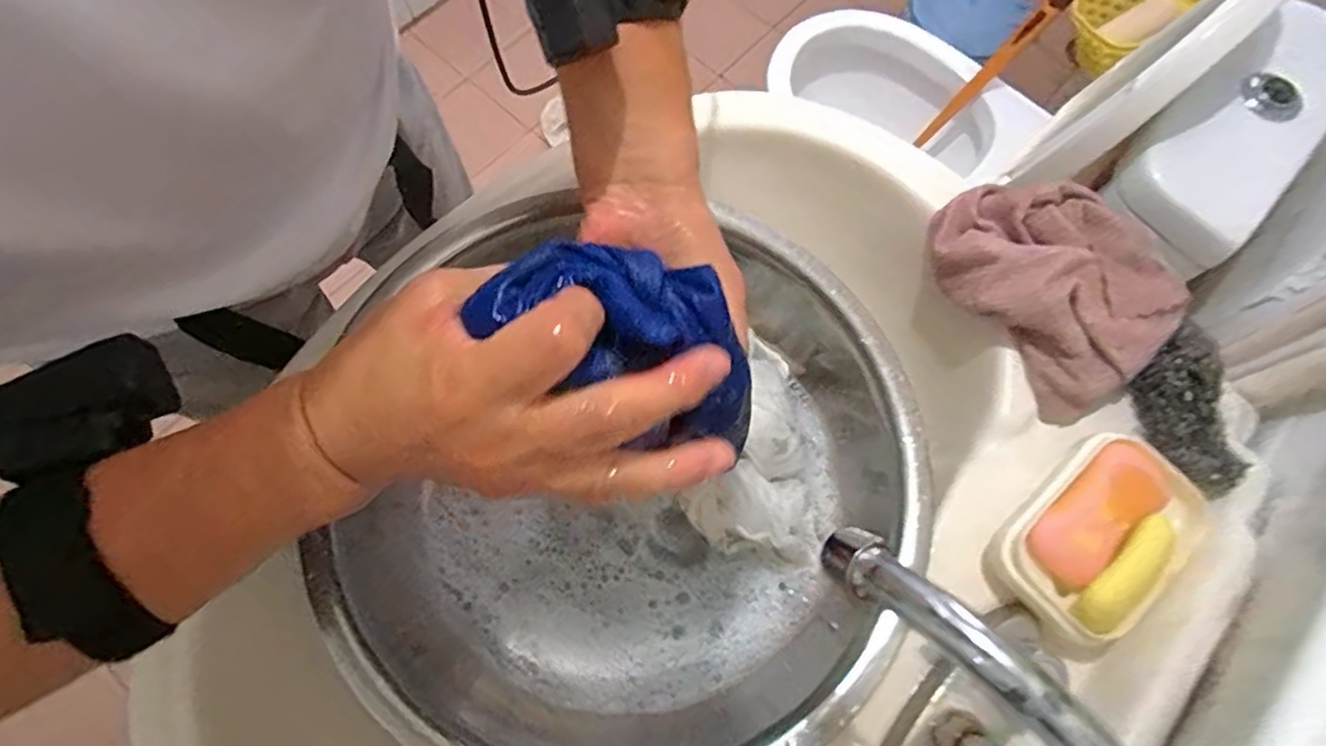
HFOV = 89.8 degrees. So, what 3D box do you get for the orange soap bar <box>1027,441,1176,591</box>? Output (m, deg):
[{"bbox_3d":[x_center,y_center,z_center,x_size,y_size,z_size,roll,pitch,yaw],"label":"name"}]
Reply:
[{"bbox_3d":[0.254,0.082,0.390,0.094,0.018,0.042,-35,76,-13],"label":"orange soap bar"}]

